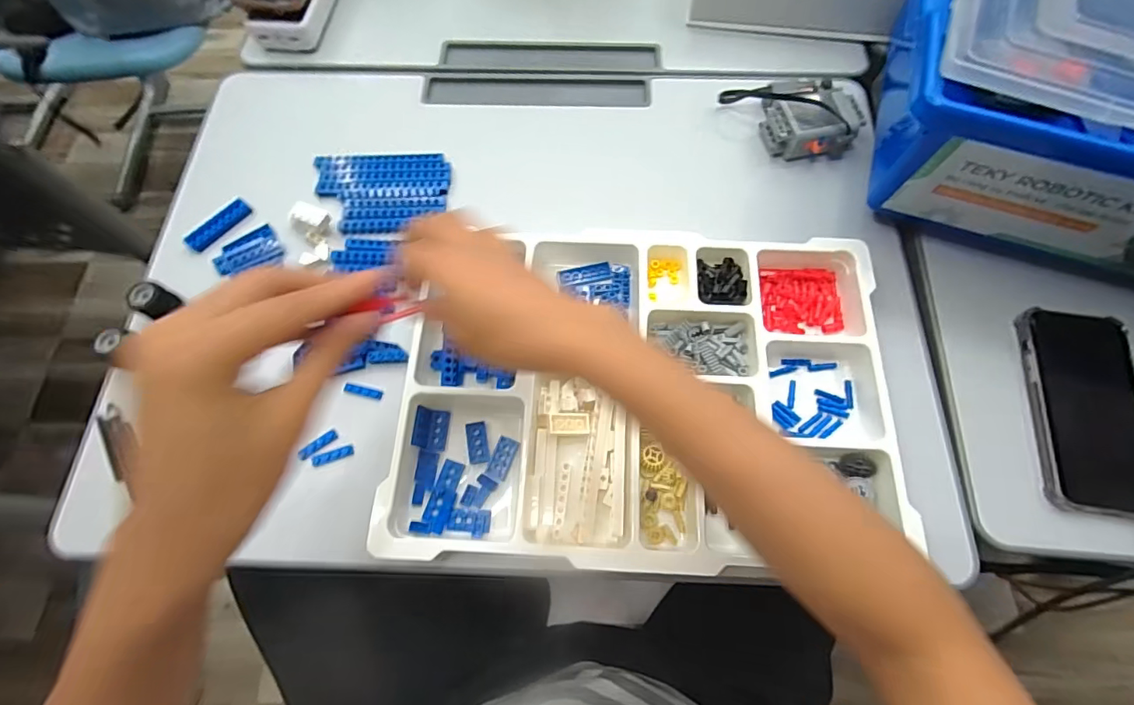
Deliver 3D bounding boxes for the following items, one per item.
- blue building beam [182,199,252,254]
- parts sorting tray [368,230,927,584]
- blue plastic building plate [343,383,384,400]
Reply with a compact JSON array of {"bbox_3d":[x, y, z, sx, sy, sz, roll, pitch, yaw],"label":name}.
[{"bbox_3d":[-0.329,-0.121,0.463,0.018,0.012,0.063,39,74,14],"label":"blue building beam"},{"bbox_3d":[0.062,0.028,0.386,0.367,0.034,0.263,3,70,1],"label":"parts sorting tray"},{"bbox_3d":[-0.169,0.032,0.407,0.031,0.004,0.007,11,71,4],"label":"blue plastic building plate"}]

